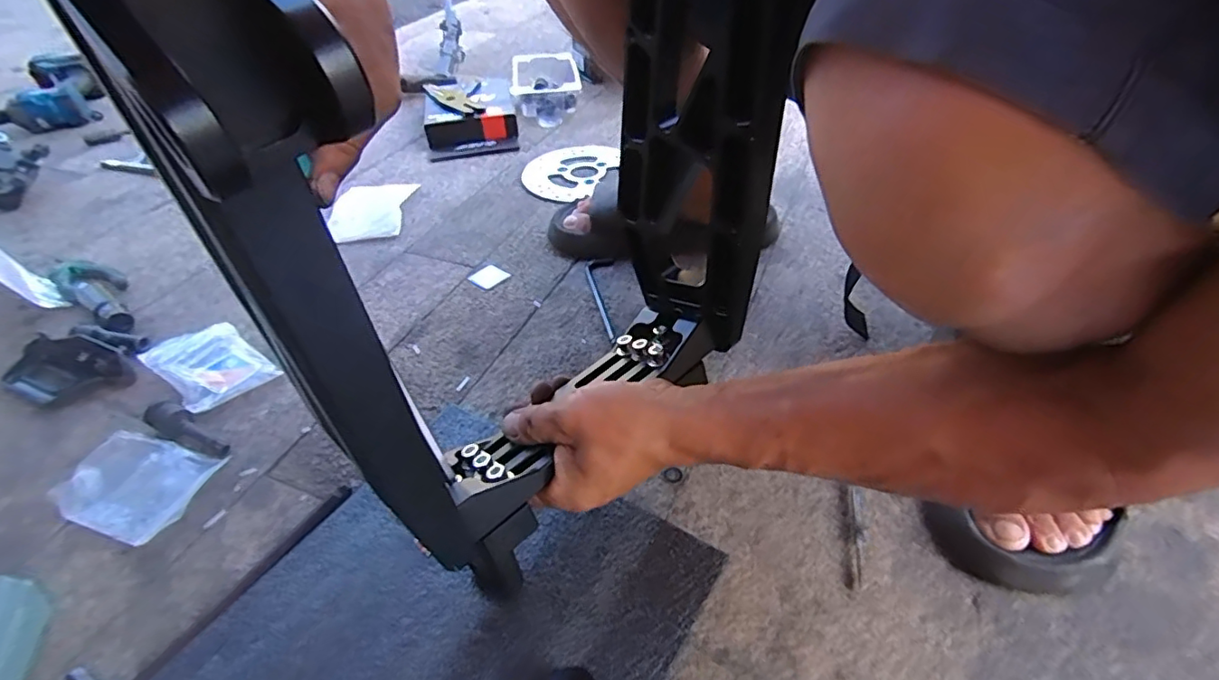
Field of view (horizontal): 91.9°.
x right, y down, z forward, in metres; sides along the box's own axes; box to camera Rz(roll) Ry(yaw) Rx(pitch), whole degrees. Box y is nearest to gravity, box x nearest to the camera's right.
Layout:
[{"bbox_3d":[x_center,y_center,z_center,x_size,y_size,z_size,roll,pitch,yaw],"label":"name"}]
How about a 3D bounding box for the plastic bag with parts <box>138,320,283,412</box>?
[{"bbox_3d":[-0.373,0.022,0.551,0.109,0.019,0.076,27,49,29],"label":"plastic bag with parts"}]

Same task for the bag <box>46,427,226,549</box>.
[{"bbox_3d":[-0.366,0.111,0.455,0.100,0.018,0.076,12,44,15],"label":"bag"}]

